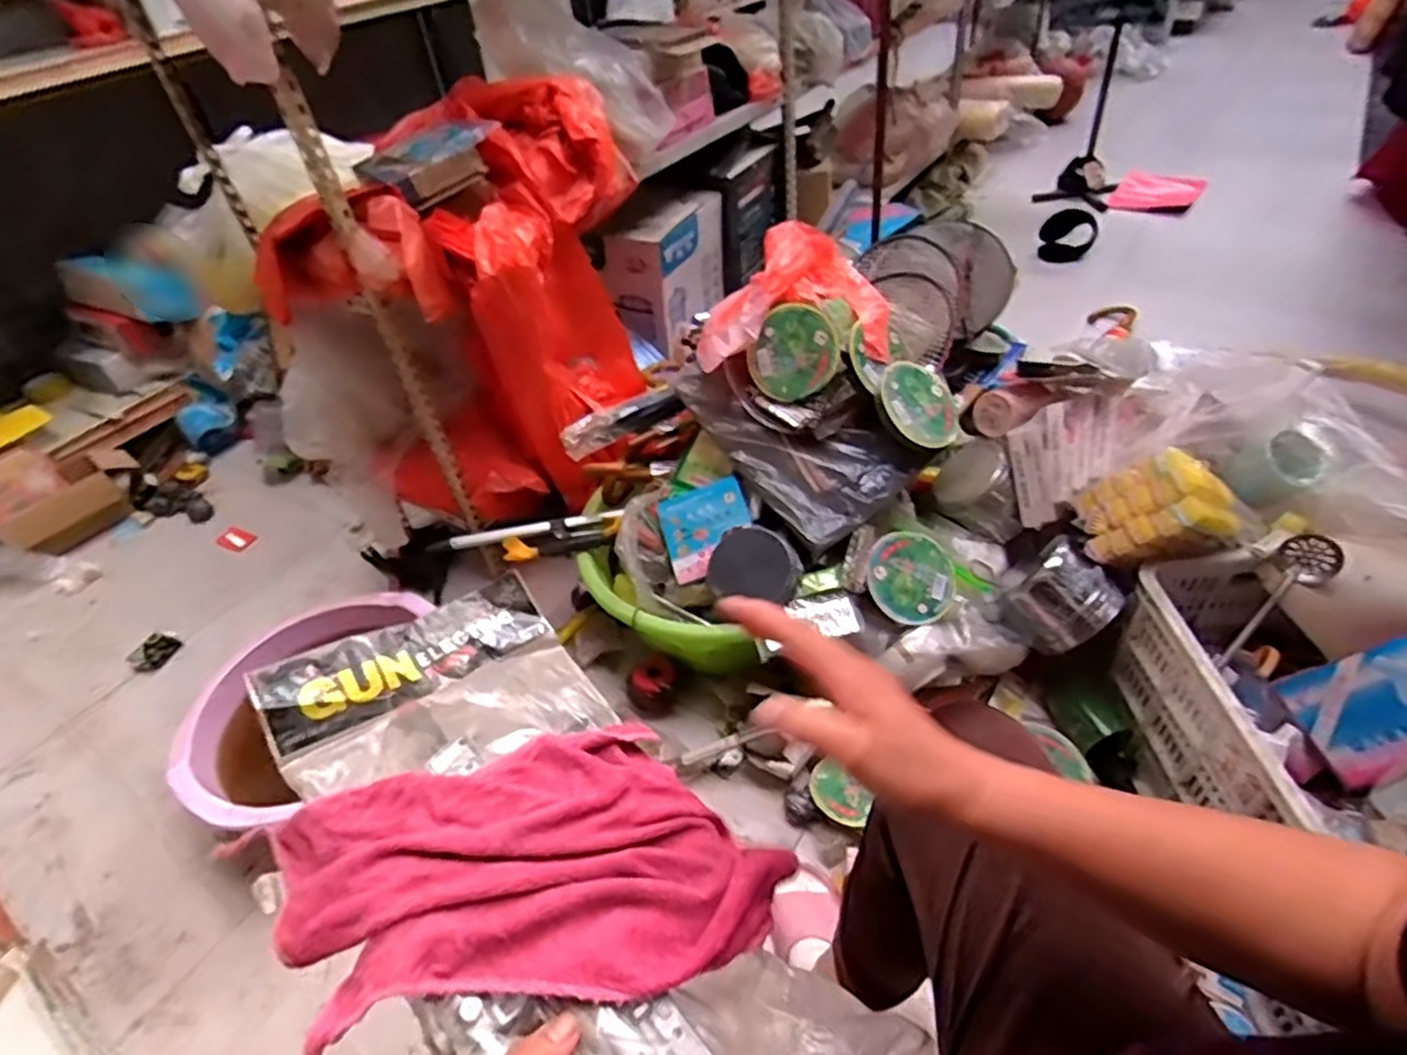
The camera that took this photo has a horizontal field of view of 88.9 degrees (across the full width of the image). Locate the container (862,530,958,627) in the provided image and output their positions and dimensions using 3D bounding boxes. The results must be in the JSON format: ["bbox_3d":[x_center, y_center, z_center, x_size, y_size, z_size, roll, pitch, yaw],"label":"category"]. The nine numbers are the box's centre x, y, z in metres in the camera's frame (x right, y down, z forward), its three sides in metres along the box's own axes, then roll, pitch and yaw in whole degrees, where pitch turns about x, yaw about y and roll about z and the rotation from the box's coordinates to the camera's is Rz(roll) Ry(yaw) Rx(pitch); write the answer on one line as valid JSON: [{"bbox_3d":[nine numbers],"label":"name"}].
[{"bbox_3d":[0.311,0.075,1.074,0.137,0.026,0.137,3,74,-9],"label":"container"}]

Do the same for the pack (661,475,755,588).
[{"bbox_3d":[0.005,0.003,1.125,0.140,0.020,0.138,-20,70,13],"label":"pack"}]

